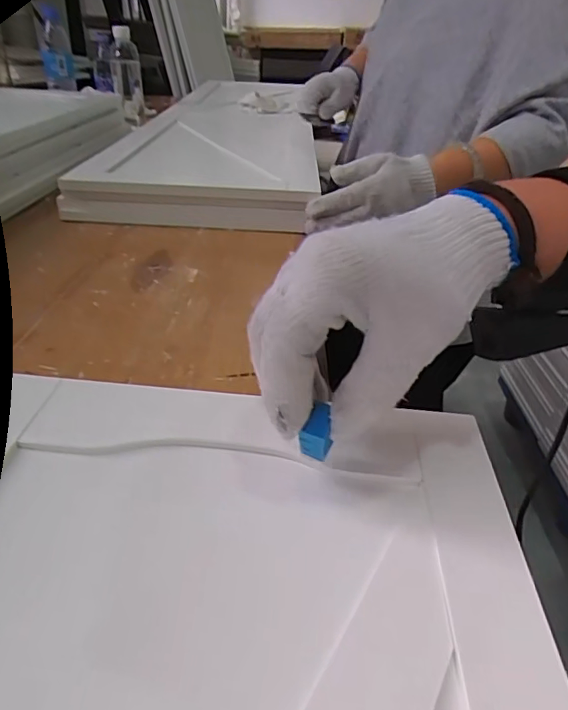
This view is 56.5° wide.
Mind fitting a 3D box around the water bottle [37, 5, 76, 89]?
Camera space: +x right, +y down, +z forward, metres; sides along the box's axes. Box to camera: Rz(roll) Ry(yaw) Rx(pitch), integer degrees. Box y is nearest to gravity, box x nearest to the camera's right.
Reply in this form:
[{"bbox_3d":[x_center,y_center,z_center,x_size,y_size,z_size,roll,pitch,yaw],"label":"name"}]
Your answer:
[{"bbox_3d":[-0.505,-0.682,1.174,0.060,0.155,0.058,-7,33,-18],"label":"water bottle"}]

